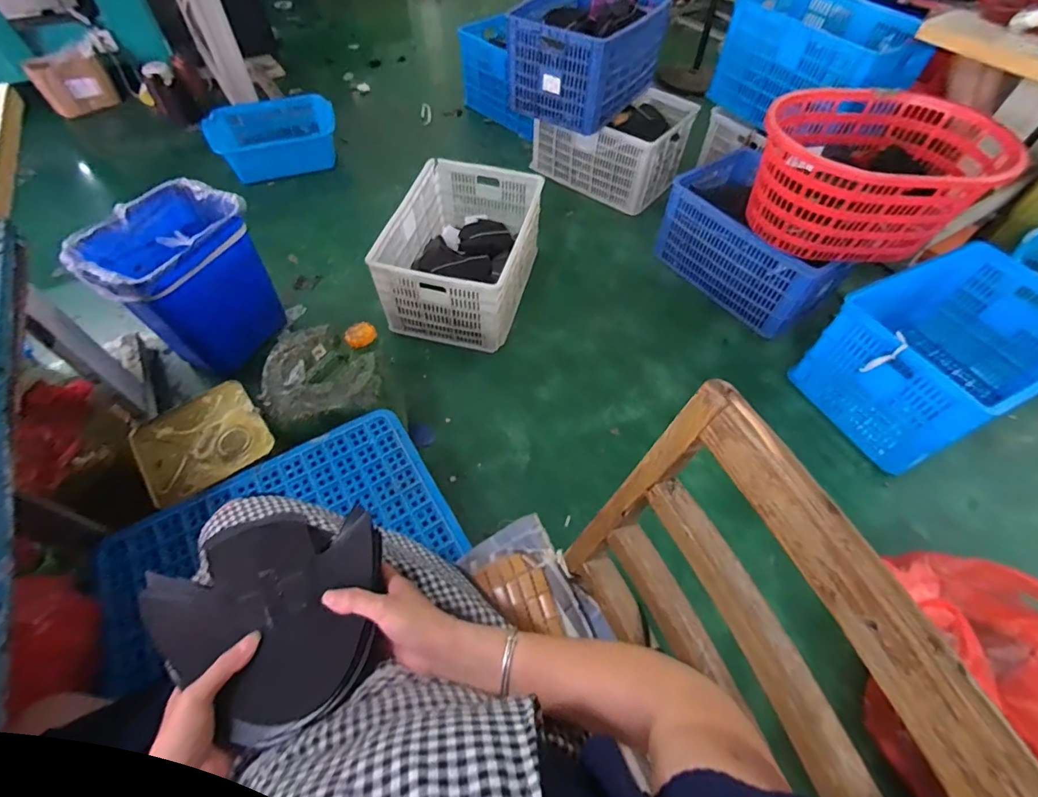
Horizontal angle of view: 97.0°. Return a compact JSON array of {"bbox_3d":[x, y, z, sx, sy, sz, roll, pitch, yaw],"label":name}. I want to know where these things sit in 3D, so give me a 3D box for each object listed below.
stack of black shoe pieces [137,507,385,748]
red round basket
[{"bbox_3d":[-0.232,0.206,0.431,0.189,0.044,0.179,0,67,-16],"label":"stack of black shoe pieces"},{"bbox_3d":[1.023,-0.677,1.359,0.567,0.257,0.530,1,57,-2],"label":"red round basket"}]

